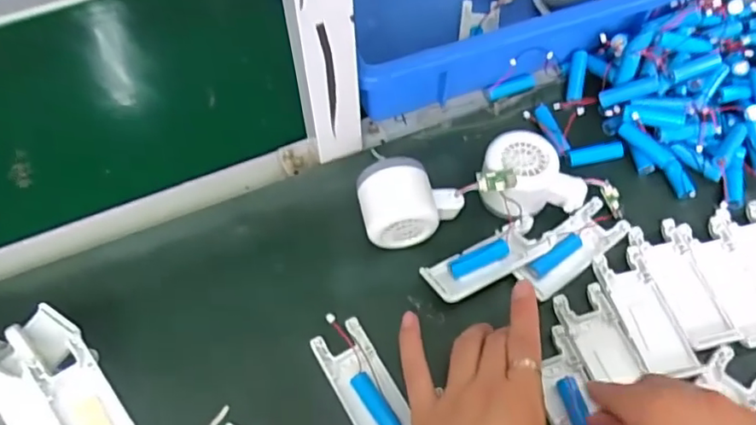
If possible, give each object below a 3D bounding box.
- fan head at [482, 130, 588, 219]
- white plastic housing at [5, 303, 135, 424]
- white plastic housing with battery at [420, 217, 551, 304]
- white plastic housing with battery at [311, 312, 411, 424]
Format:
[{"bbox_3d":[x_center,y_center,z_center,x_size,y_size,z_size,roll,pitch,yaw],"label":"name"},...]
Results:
[{"bbox_3d":[0.124,-0.028,0.483,0.083,0.047,0.064,-7,58,-4],"label":"fan head"},{"bbox_3d":[-0.209,0.123,0.407,0.039,0.022,0.135,-35,63,-19],"label":"white plastic housing"},{"bbox_3d":[0.085,0.036,0.463,0.102,0.017,0.040,-25,61,-14],"label":"white plastic housing with battery"},{"bbox_3d":[-0.009,0.122,0.414,0.039,0.013,0.110,-26,61,-15],"label":"white plastic housing with battery"}]

